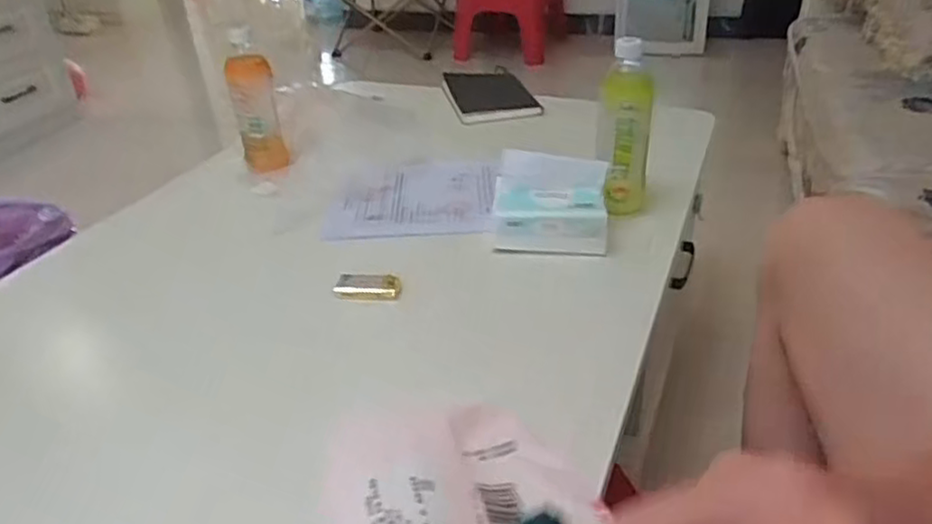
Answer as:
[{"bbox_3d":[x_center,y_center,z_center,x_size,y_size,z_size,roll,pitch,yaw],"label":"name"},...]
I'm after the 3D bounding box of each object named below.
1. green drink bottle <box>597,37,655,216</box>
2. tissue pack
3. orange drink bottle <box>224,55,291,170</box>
[{"bbox_3d":[0.183,-0.148,0.796,0.058,0.198,0.064,4,33,12],"label":"green drink bottle"},{"bbox_3d":[0.098,-0.065,0.797,0.127,0.099,0.068,5,33,13],"label":"tissue pack"},{"bbox_3d":[-0.285,-0.202,0.943,0.059,0.149,0.044,-12,33,-13],"label":"orange drink bottle"}]

